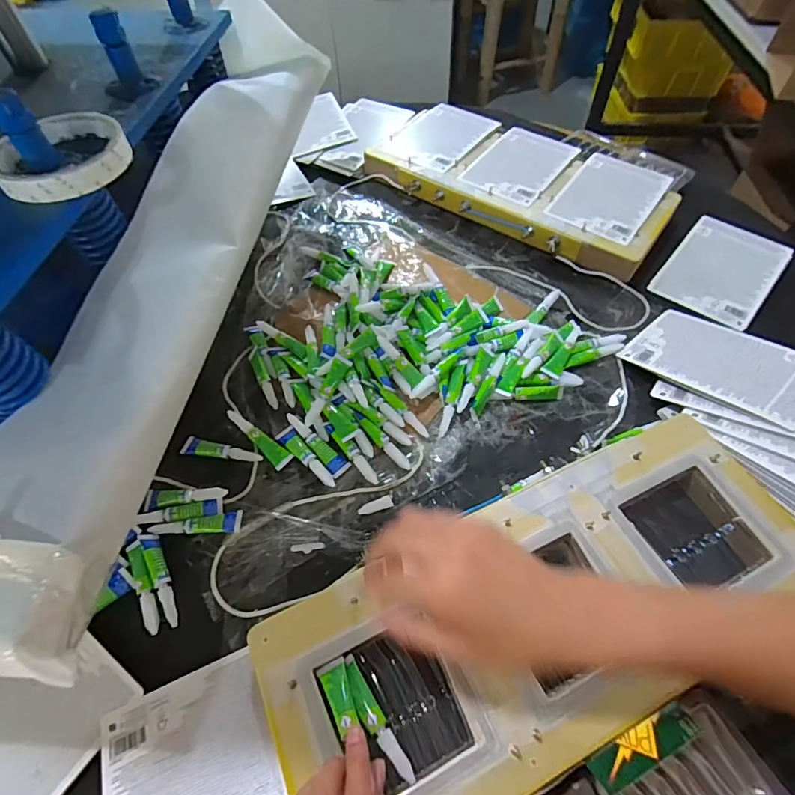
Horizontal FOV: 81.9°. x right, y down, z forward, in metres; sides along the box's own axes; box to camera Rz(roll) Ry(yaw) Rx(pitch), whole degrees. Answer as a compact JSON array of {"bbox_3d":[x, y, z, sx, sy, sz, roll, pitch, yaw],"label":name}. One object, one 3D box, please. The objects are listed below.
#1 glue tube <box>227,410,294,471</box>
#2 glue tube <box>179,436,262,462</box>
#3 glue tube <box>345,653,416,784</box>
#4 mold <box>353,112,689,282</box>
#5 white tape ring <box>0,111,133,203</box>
[{"bbox_3d":[-0.137,0.039,0.458,0.079,0.015,0.019,38,65,23],"label":"glue tube"},{"bbox_3d":[-0.174,0.052,0.452,0.081,0.009,0.017,9,57,7],"label":"glue tube"},{"bbox_3d":[-0.016,0.216,0.309,0.014,0.011,0.080,-29,61,-17],"label":"glue tube"},{"bbox_3d":[0.176,-0.322,0.670,0.420,0.039,0.199,32,63,20],"label":"mold"},{"bbox_3d":[-0.238,-0.171,0.323,0.086,0.016,0.086,-1,57,1],"label":"white tape ring"}]

